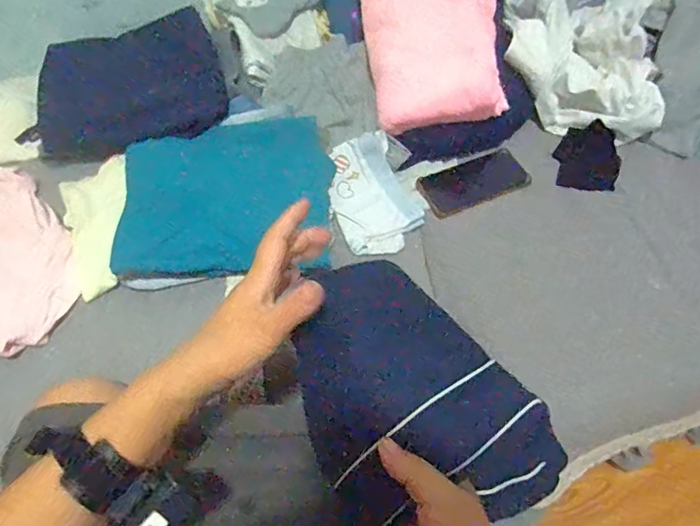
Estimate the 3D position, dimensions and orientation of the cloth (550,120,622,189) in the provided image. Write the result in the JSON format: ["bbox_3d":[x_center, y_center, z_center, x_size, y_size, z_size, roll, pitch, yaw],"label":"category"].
[{"bbox_3d":[0.345,-0.153,0.729,0.088,0.015,0.098,-1,77,5],"label":"cloth"}]

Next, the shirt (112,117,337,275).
[{"bbox_3d":[-0.159,-0.101,0.656,0.270,0.083,0.226,-4,56,-3],"label":"shirt"}]

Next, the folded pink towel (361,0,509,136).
[{"bbox_3d":[0.116,-0.345,0.719,0.189,0.029,0.304,-5,81,6],"label":"folded pink towel"}]

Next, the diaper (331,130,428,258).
[{"bbox_3d":[0.029,-0.096,0.691,0.114,0.028,0.172,-18,70,-16],"label":"diaper"}]

